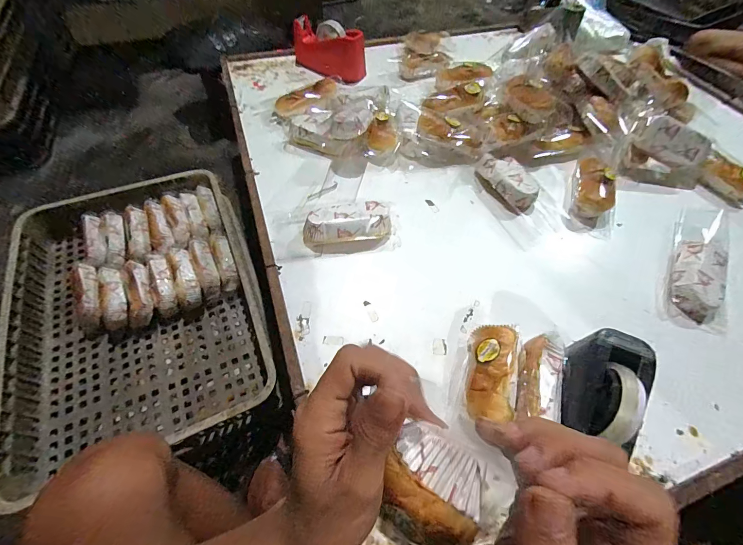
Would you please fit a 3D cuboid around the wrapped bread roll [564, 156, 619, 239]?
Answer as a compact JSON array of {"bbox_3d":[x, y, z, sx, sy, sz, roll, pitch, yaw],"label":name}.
[{"bbox_3d":[0.432,-0.152,0.639,0.091,0.045,0.175,23,61,13],"label":"wrapped bread roll"}]

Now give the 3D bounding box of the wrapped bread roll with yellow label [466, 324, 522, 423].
[{"bbox_3d":[0.165,0.134,0.453,0.063,0.052,0.127,11,59,6],"label":"wrapped bread roll with yellow label"}]

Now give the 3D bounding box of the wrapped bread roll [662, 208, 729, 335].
[{"bbox_3d":[0.557,-0.013,0.560,0.089,0.038,0.241,25,61,14],"label":"wrapped bread roll"}]

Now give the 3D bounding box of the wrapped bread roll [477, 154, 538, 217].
[{"bbox_3d":[0.267,-0.182,0.656,0.072,0.043,0.140,-21,61,-13],"label":"wrapped bread roll"}]

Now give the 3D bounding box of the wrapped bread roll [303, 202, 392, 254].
[{"bbox_3d":[-0.041,-0.080,0.583,0.156,0.048,0.082,-6,59,-5],"label":"wrapped bread roll"}]

